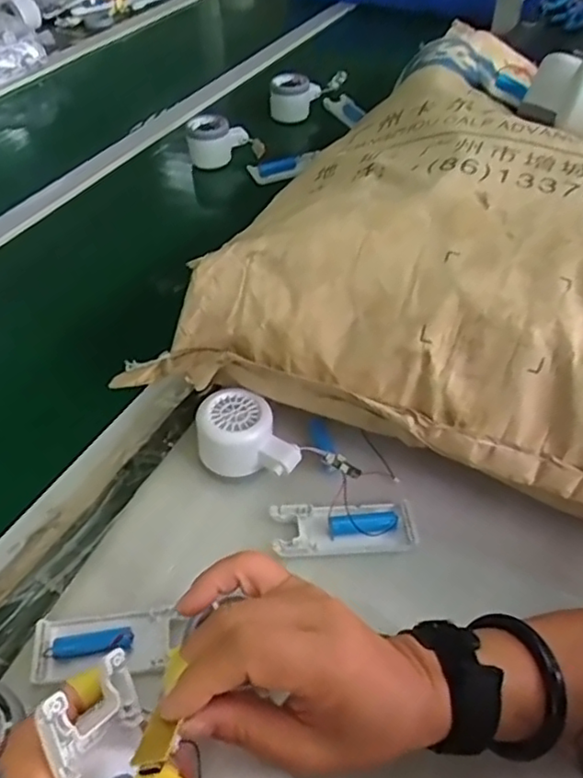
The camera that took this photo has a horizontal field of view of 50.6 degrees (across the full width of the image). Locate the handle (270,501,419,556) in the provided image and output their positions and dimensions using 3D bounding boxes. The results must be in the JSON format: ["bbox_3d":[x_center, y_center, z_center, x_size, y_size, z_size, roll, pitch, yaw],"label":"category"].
[{"bbox_3d":[0.038,0.100,0.450,0.102,0.021,0.040,-5,47,-3],"label":"handle"}]

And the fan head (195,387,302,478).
[{"bbox_3d":[-0.033,0.039,0.482,0.079,0.046,0.060,6,48,8],"label":"fan head"}]

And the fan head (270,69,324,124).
[{"bbox_3d":[0.009,-0.434,0.924,0.083,0.060,0.051,-4,47,-1],"label":"fan head"}]

